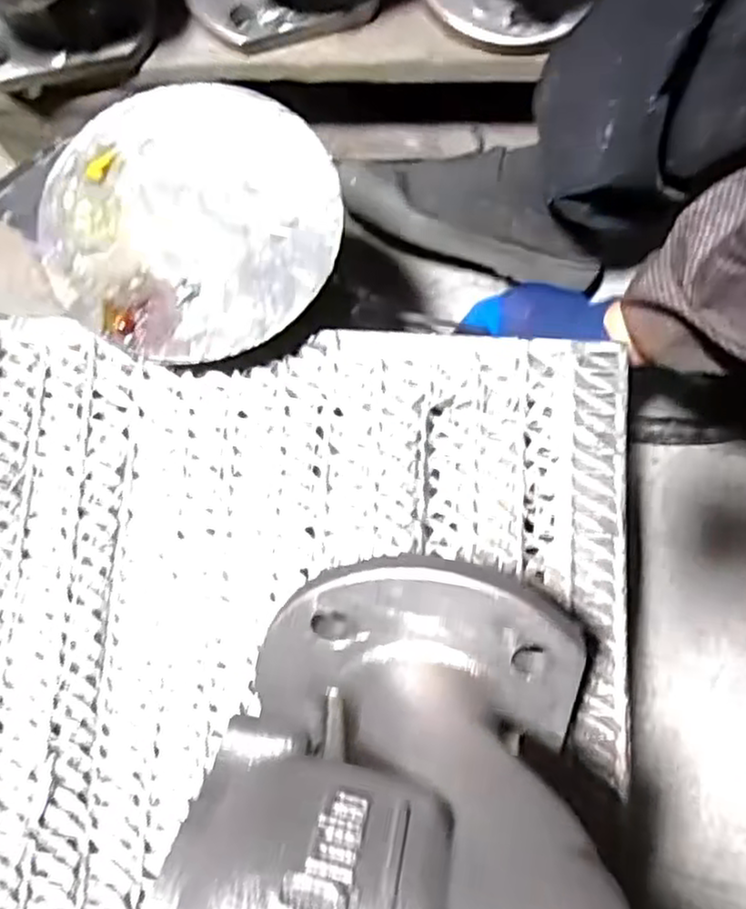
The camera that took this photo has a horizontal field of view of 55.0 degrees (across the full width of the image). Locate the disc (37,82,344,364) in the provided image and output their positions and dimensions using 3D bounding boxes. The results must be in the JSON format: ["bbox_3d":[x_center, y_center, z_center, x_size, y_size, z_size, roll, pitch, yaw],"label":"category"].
[{"bbox_3d":[-0.103,-0.135,0.408,0.161,0.011,0.163,0,79,0],"label":"disc"}]

